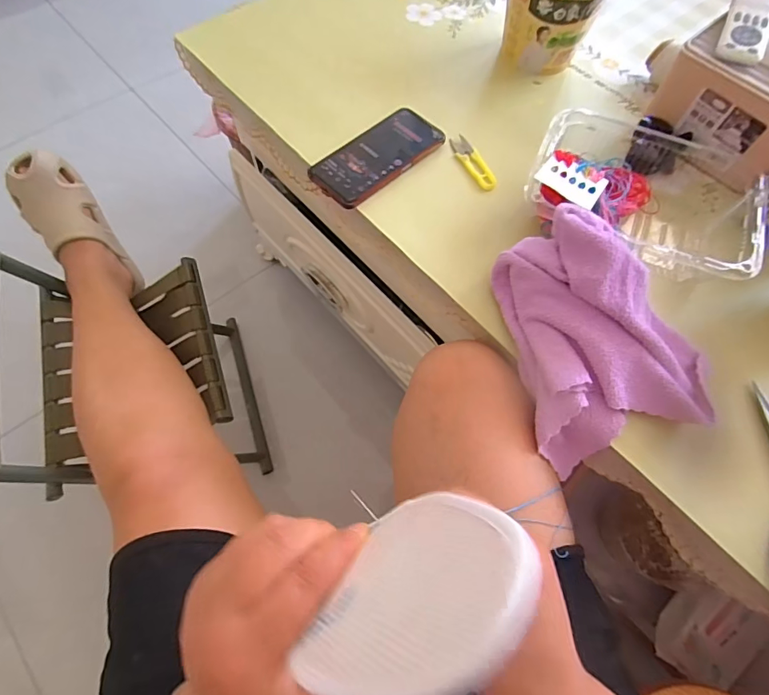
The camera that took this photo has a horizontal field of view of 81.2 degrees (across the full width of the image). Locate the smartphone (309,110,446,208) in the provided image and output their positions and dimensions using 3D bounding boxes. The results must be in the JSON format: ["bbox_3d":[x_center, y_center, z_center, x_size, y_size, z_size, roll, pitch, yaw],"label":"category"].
[{"bbox_3d":[-0.008,-0.232,0.538,0.165,0.016,0.083,-39,70,-19],"label":"smartphone"}]

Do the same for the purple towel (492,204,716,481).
[{"bbox_3d":[0.206,-0.014,0.418,0.160,0.122,0.195,-9,64,-6],"label":"purple towel"}]

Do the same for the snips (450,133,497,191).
[{"bbox_3d":[0.107,-0.225,0.546,0.026,0.006,0.089,-23,66,-13],"label":"snips"}]

